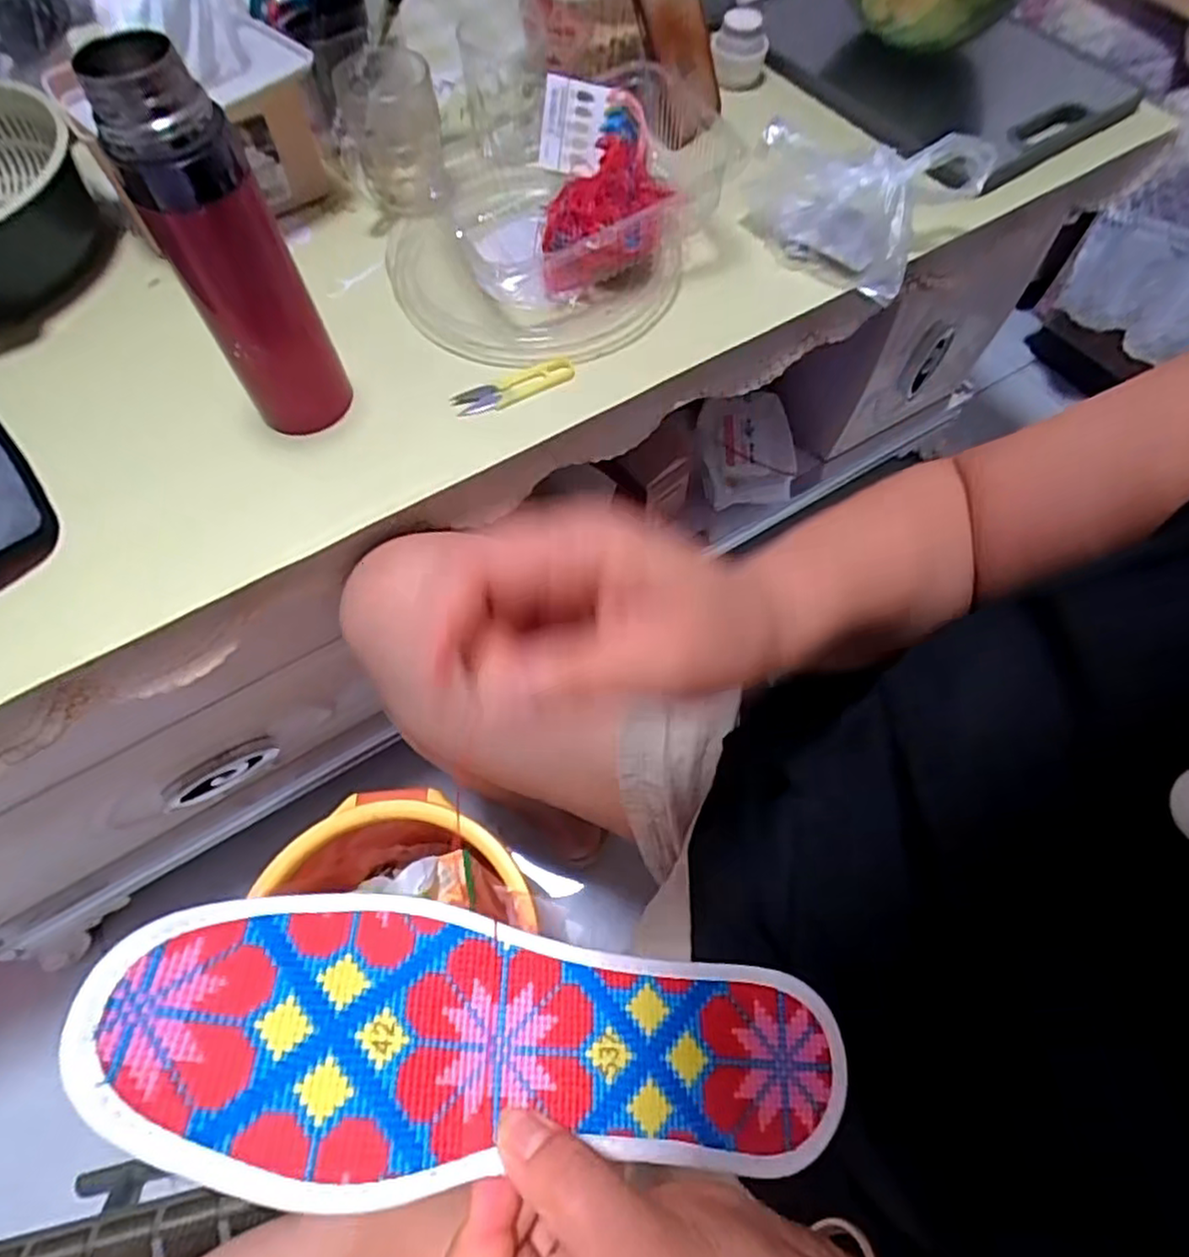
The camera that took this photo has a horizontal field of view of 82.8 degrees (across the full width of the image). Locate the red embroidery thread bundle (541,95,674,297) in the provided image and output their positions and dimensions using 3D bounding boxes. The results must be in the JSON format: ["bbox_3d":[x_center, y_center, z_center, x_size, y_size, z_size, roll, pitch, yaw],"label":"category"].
[{"bbox_3d":[0.014,-0.337,0.532,0.083,0.049,0.180,13,65,7],"label":"red embroidery thread bundle"}]

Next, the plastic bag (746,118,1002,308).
[{"bbox_3d":[0.215,-0.353,0.551,0.160,0.076,0.113,27,68,13],"label":"plastic bag"}]

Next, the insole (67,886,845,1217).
[{"bbox_3d":[-0.023,0.134,0.222,0.245,0.025,0.079,18,39,-20],"label":"insole"}]

